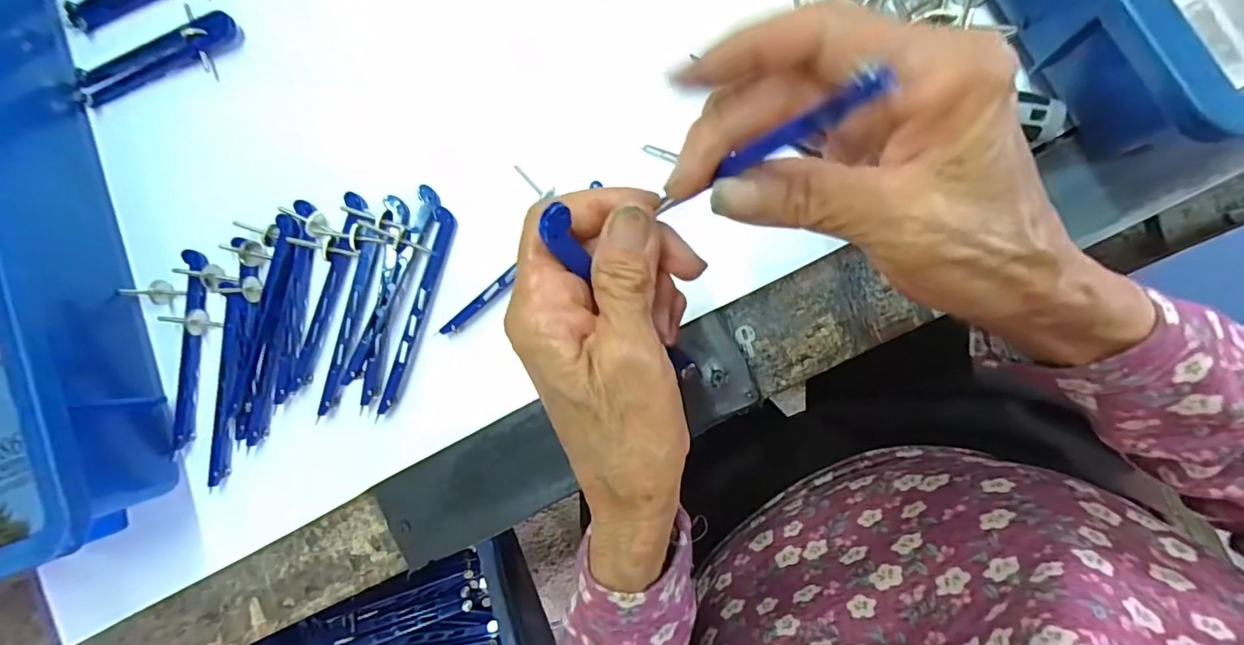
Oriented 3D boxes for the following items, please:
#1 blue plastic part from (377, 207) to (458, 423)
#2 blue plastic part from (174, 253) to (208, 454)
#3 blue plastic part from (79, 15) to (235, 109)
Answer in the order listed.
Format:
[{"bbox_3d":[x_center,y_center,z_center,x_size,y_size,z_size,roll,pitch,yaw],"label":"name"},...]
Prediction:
[{"bbox_3d":[-0.115,-0.006,0.301,0.010,0.015,0.119,16,89,9],"label":"blue plastic part"},{"bbox_3d":[-0.258,0.018,0.315,0.014,0.007,0.120,2,87,9],"label":"blue plastic part"},{"bbox_3d":[-0.294,-0.170,0.334,0.112,0.015,0.029,-17,86,8],"label":"blue plastic part"}]

